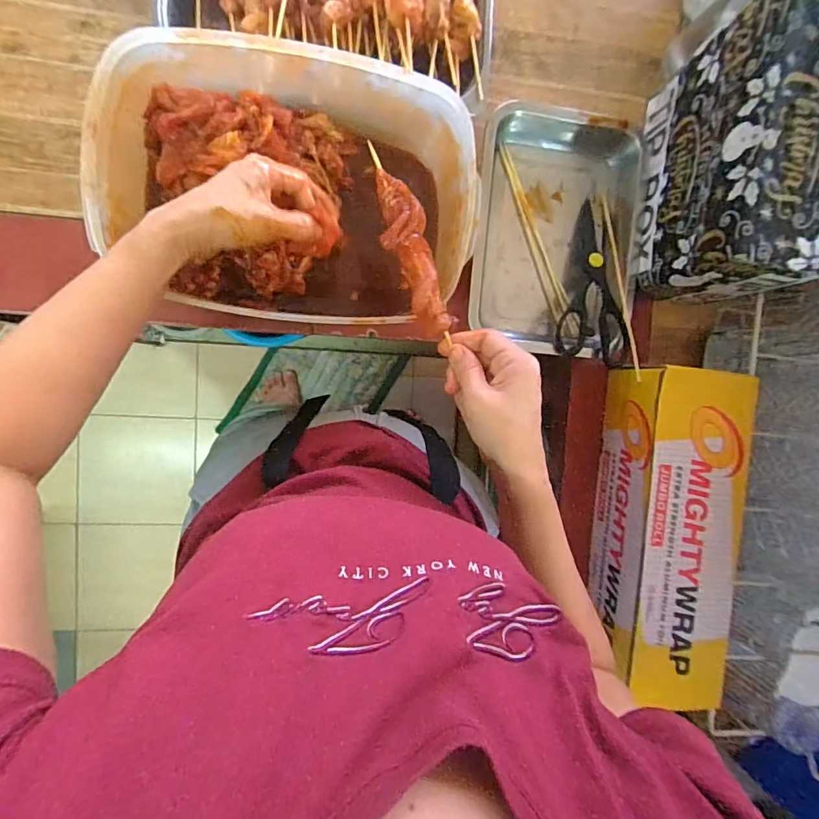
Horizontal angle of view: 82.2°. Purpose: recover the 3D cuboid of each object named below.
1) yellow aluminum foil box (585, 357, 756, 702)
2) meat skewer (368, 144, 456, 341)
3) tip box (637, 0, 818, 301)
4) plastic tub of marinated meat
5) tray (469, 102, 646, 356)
[{"bbox_3d":[0.293,0.134,0.534,0.111,0.105,0.348,3,94,-8],"label":"yellow aluminum foil box"},{"bbox_3d":[-0.001,-0.135,0.385,0.035,0.020,0.152,-20,97,-6],"label":"meat skewer"},{"bbox_3d":[0.328,-0.240,0.470,0.112,0.150,0.237,1,94,-8],"label":"tip box"},{"bbox_3d":[-0.100,-0.198,0.428,0.311,0.112,0.207,9,93,-9],"label":"plastic tub of marinated meat"},{"bbox_3d":[0.164,-0.199,0.532,0.183,0.044,0.264,4,94,-8],"label":"tray"}]

